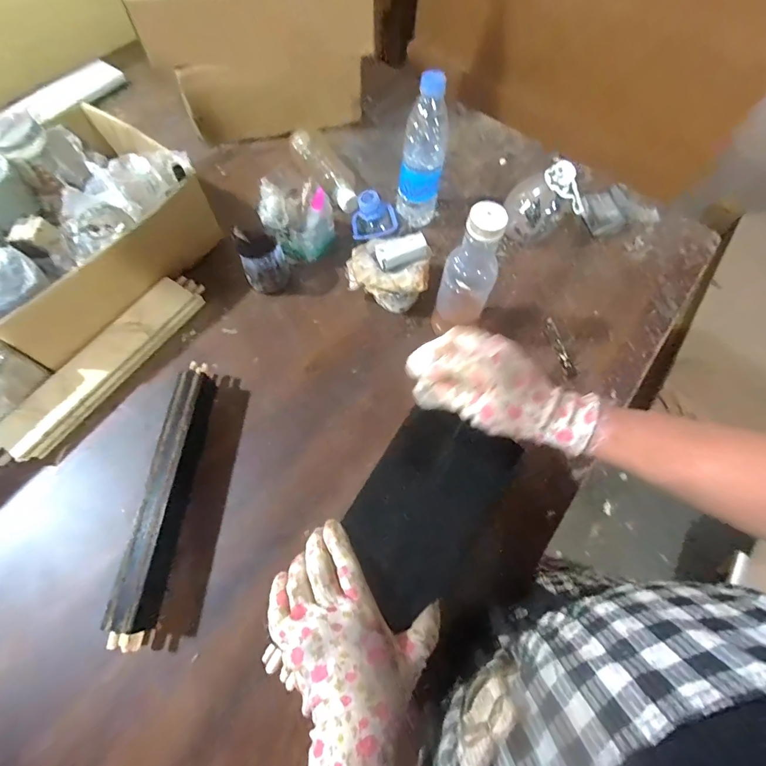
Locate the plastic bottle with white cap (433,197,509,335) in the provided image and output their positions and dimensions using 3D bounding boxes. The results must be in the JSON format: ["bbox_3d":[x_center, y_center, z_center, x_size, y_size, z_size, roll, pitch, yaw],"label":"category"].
[{"bbox_3d":[0.108,-0.129,0.512,0.065,0.208,0.055,17,67,7],"label":"plastic bottle with white cap"}]

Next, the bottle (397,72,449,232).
[{"bbox_3d":[0.058,-0.331,0.599,0.065,0.205,0.053,13,67,5],"label":"bottle"}]

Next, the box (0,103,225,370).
[{"bbox_3d":[-0.434,-0.214,0.553,0.252,0.160,0.321,36,70,14],"label":"box"}]

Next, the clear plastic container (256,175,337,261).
[{"bbox_3d":[-0.127,-0.244,0.599,0.104,0.118,0.087,-10,67,-5],"label":"clear plastic container"}]

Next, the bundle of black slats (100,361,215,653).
[{"bbox_3d":[-0.246,0.124,0.467,0.041,0.055,0.310,4,66,1],"label":"bundle of black slats"}]

